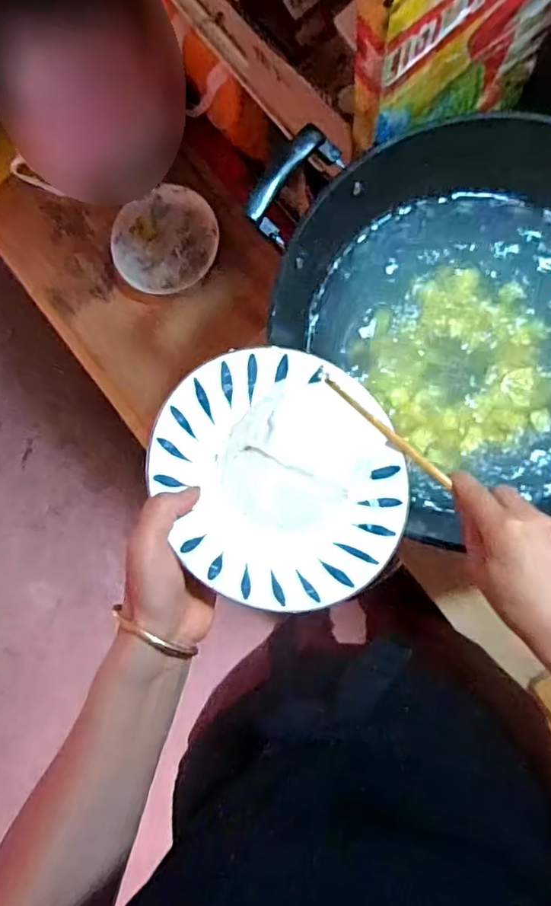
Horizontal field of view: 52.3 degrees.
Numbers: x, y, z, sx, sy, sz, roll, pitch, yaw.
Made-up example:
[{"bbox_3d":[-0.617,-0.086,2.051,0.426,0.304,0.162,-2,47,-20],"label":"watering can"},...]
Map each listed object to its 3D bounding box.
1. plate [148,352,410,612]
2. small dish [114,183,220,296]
[{"bbox_3d":[0.006,0.016,0.423,0.180,0.046,0.187,3,75,-11],"label":"plate"},{"bbox_3d":[-0.180,-0.347,0.924,0.168,0.050,0.162,-1,81,6],"label":"small dish"}]

